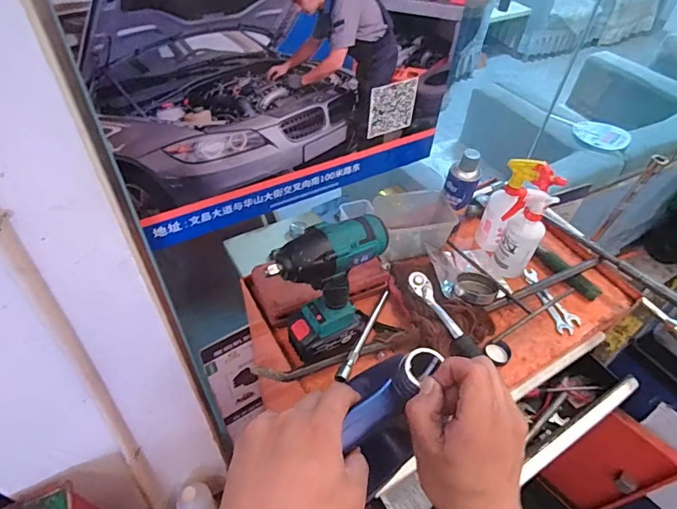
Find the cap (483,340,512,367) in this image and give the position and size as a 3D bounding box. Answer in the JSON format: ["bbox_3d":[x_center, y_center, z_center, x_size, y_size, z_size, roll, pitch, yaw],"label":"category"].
[{"bbox_3d":[0.290,0.177,0.792,0.042,0.013,0.044,2,48,-2],"label":"cap"}]

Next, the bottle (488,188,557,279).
[{"bbox_3d":[0.355,-0.034,0.850,0.068,0.195,0.062,23,50,17],"label":"bottle"}]

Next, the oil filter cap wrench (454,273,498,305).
[{"bbox_3d":[0.269,0.066,0.859,0.077,0.024,0.065,29,52,21],"label":"oil filter cap wrench"}]

